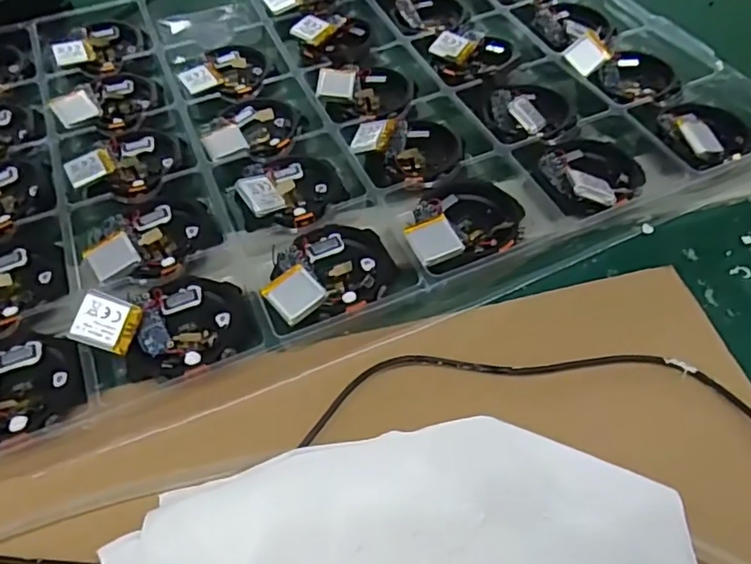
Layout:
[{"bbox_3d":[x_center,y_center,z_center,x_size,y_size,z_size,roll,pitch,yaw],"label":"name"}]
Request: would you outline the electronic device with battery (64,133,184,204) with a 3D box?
[{"bbox_3d":[-0.130,-0.061,0.318,0.051,0.018,0.055,-1,56,2],"label":"electronic device with battery"}]

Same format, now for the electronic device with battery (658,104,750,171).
[{"bbox_3d":[0.174,-0.077,0.310,0.044,0.012,0.046,-1,56,2],"label":"electronic device with battery"}]

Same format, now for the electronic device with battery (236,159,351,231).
[{"bbox_3d":[-0.042,-0.050,0.297,0.052,0.015,0.052,-11,57,-5],"label":"electronic device with battery"}]

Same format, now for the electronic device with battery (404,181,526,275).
[{"bbox_3d":[0.042,-0.029,0.283,0.063,0.013,0.047,-26,59,-15],"label":"electronic device with battery"}]

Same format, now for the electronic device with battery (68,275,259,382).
[{"bbox_3d":[-0.086,0.018,0.248,0.064,0.023,0.048,-32,61,-18],"label":"electronic device with battery"}]

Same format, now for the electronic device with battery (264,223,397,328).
[{"bbox_3d":[-0.021,-0.005,0.269,0.060,0.013,0.048,-25,59,-14],"label":"electronic device with battery"}]

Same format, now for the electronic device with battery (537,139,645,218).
[{"bbox_3d":[0.108,-0.055,0.295,0.051,0.018,0.045,-38,63,-21],"label":"electronic device with battery"}]

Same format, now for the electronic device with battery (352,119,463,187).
[{"bbox_3d":[0.018,-0.070,0.311,0.056,0.013,0.052,-1,56,2],"label":"electronic device with battery"}]

